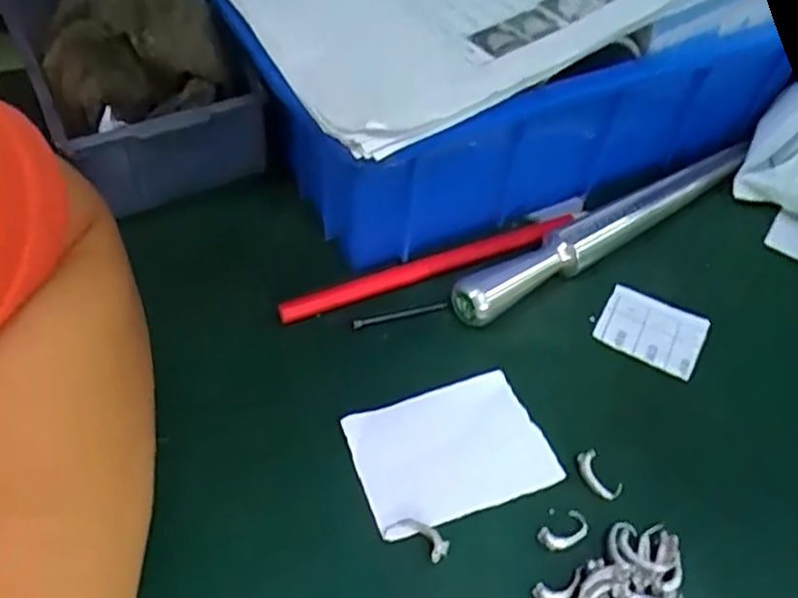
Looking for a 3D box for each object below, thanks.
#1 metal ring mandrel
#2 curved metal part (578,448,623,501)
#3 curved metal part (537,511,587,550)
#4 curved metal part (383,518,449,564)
[{"bbox_3d":[0.105,-0.035,0.350,0.190,0.016,0.021,-26,58,-23],"label":"metal ring mandrel"},{"bbox_3d":[0.079,0.070,0.281,0.011,0.004,0.020,-26,58,-23],"label":"curved metal part"},{"bbox_3d":[0.062,0.087,0.266,0.020,0.005,0.011,-25,58,-23],"label":"curved metal part"},{"bbox_3d":[0.007,0.087,0.262,0.023,0.006,0.011,25,54,14],"label":"curved metal part"}]

